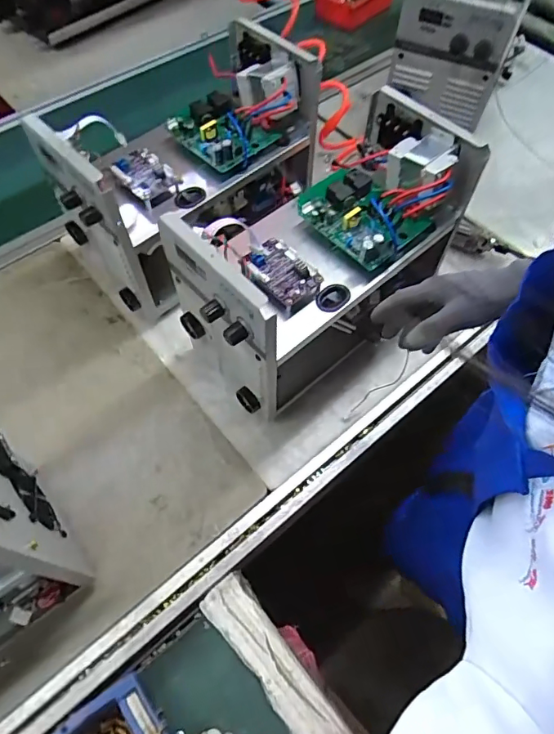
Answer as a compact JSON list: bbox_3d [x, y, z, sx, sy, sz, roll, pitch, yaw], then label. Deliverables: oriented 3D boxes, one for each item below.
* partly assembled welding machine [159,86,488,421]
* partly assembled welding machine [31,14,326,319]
[{"bbox_3d":[0.059,-0.133,0.665,0.374,0.281,0.176,-37,68,-18],"label":"partly assembled welding machine"},{"bbox_3d":[-0.130,-0.289,0.751,0.385,0.279,0.187,-37,68,-18],"label":"partly assembled welding machine"}]

